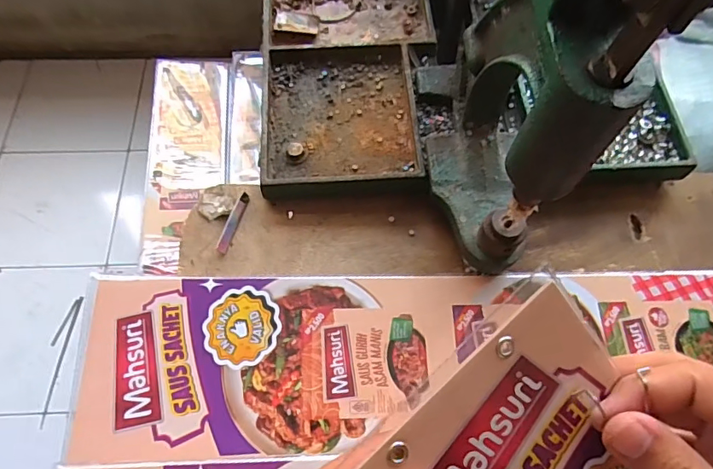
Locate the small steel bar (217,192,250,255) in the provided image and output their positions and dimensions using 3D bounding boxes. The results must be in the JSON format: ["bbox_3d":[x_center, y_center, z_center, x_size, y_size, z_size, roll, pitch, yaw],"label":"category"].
[{"bbox_3d":[-0.096,-0.009,0.381,0.007,0.008,0.052,16,65,6],"label":"small steel bar"}]

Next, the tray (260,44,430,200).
[{"bbox_3d":[-0.014,-0.102,0.416,0.127,0.021,0.143,-3,65,-3],"label":"tray"}]

